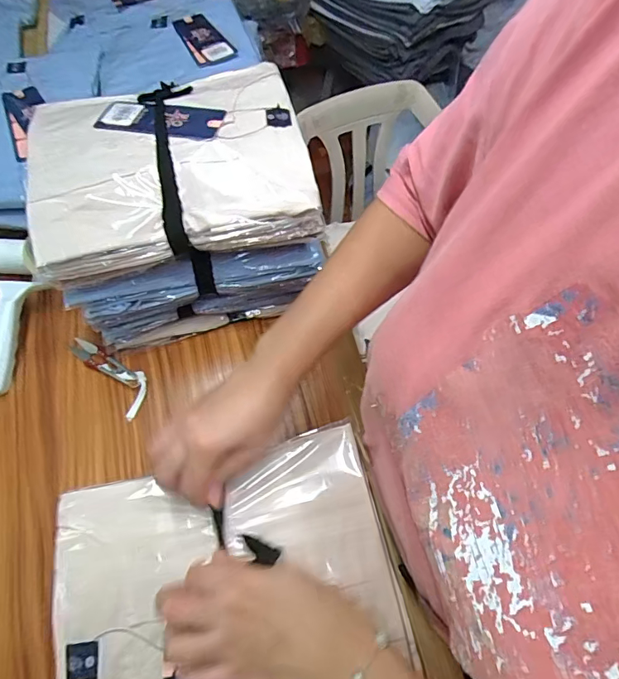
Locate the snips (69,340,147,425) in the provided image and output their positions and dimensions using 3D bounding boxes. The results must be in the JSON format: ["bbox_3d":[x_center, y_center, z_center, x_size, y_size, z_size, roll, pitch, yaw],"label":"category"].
[{"bbox_3d":[-0.221,0.035,0.529,0.042,0.006,0.118,-40,70,-19],"label":"snips"}]

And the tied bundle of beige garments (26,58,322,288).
[{"bbox_3d":[-0.132,-0.170,0.455,0.251,0.053,0.200,-12,64,-7],"label":"tied bundle of beige garments"}]

